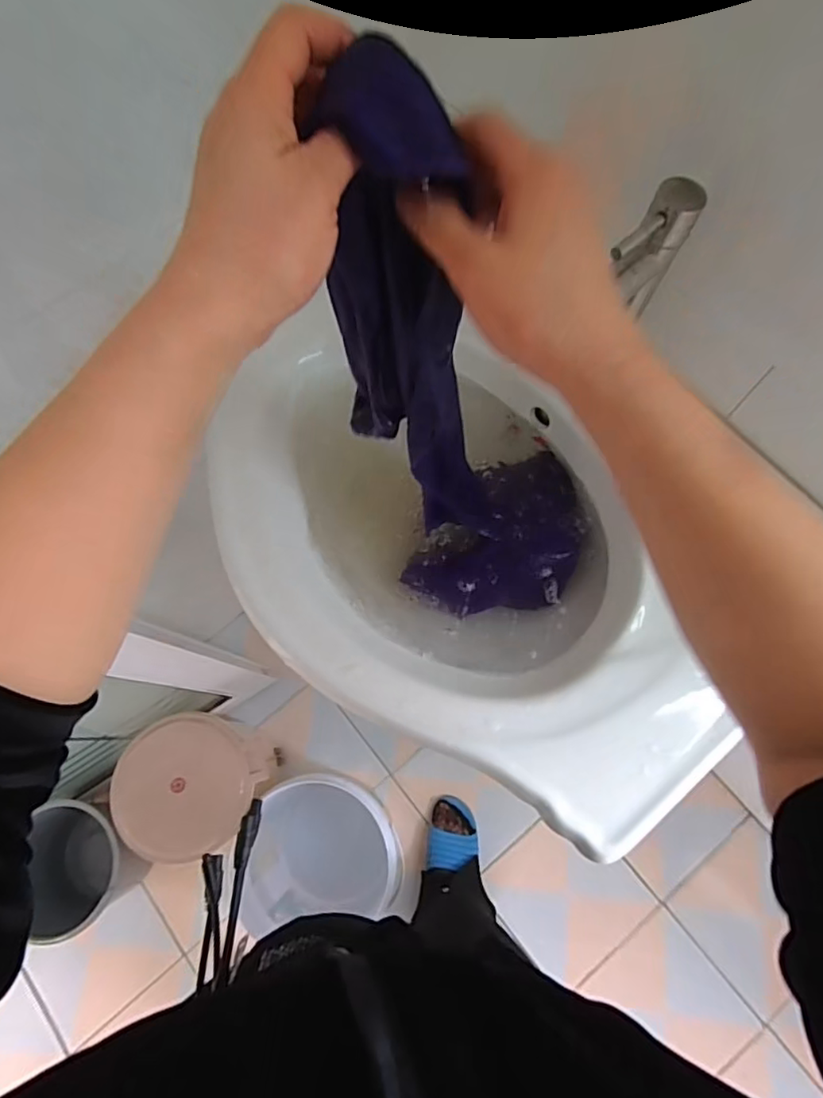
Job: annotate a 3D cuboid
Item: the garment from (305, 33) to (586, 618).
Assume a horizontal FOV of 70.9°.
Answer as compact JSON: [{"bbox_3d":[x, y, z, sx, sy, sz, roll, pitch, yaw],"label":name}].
[{"bbox_3d":[0.028,-0.084,0.386,0.125,0.393,0.138,22,72,28],"label":"garment"}]

